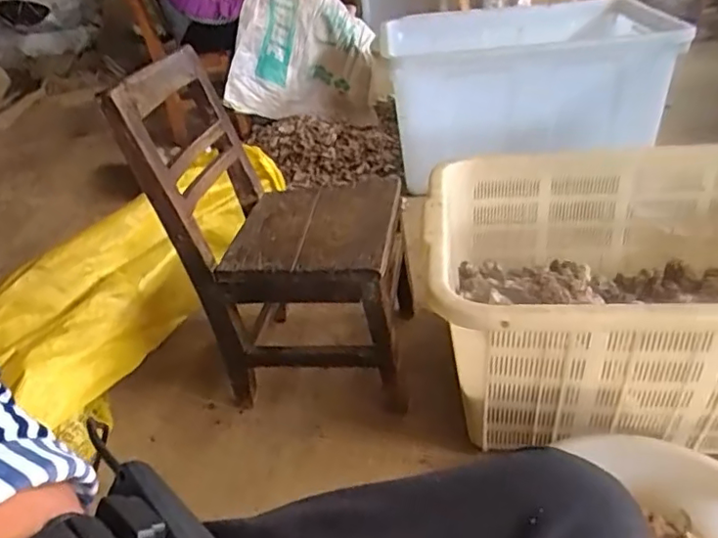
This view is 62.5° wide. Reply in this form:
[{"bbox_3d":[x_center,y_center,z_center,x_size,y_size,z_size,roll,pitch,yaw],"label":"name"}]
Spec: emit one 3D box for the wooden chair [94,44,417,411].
[{"bbox_3d":[-0.107,-0.054,0.897,0.322,0.486,0.262,-1,33,10],"label":"wooden chair"}]

